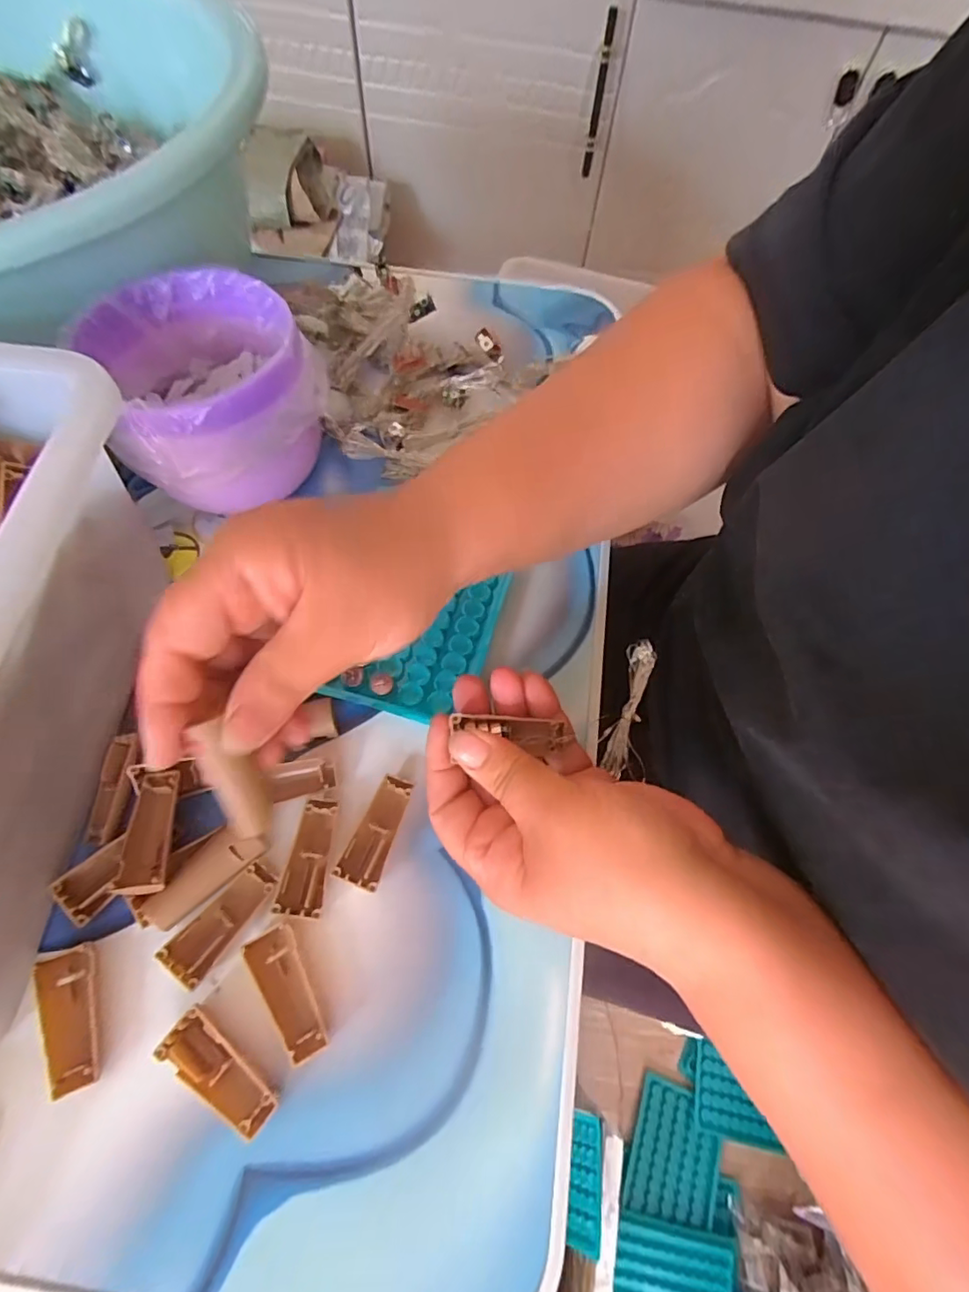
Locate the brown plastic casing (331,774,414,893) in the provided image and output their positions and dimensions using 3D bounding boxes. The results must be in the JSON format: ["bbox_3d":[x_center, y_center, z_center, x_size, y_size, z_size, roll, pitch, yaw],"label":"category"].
[{"bbox_3d":[-0.048,0.083,0.249,0.019,0.006,0.049,19,65,6],"label":"brown plastic casing"}]

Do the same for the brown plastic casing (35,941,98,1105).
[{"bbox_3d":[-0.164,0.148,0.218,0.019,0.011,0.050,-21,68,-12],"label":"brown plastic casing"}]

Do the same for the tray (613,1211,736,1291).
[{"bbox_3d":[0.192,0.642,0.559,0.116,0.015,0.084,13,65,3],"label":"tray"}]

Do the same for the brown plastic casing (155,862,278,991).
[{"bbox_3d":[-0.109,0.115,0.229,0.019,0.007,0.049,39,69,15],"label":"brown plastic casing"}]

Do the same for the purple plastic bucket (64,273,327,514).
[{"bbox_3d":[-0.143,-0.132,0.299,0.106,0.080,0.115,-26,69,-14],"label":"purple plastic bucket"}]

